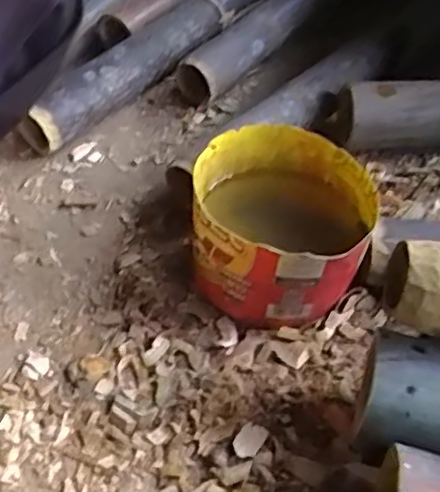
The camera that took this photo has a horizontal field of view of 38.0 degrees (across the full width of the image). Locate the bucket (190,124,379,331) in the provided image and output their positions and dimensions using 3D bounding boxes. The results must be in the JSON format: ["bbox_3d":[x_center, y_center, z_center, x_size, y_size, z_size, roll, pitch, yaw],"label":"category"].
[{"bbox_3d":[0.051,-0.016,0.564,0.152,0.105,0.147,0,47,0],"label":"bucket"}]

